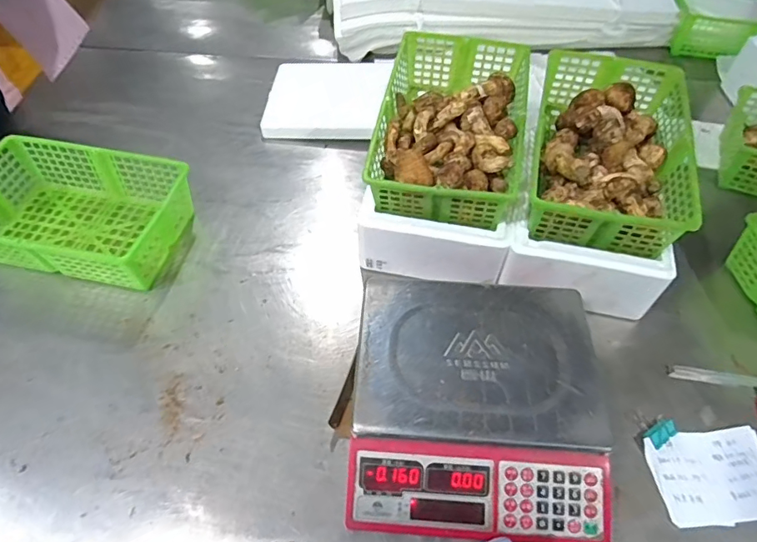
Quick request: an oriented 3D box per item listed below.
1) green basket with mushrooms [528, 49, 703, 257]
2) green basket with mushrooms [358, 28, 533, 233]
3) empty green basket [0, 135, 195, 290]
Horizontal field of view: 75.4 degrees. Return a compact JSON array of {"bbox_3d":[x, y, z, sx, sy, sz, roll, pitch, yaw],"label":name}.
[{"bbox_3d":[0.348,-0.185,0.756,0.212,0.099,0.330,13,54,8],"label":"green basket with mushrooms"},{"bbox_3d":[0.115,-0.231,0.784,0.221,0.100,0.334,8,54,5],"label":"green basket with mushrooms"},{"bbox_3d":[-0.498,-0.097,0.809,0.324,0.103,0.210,11,55,8],"label":"empty green basket"}]

